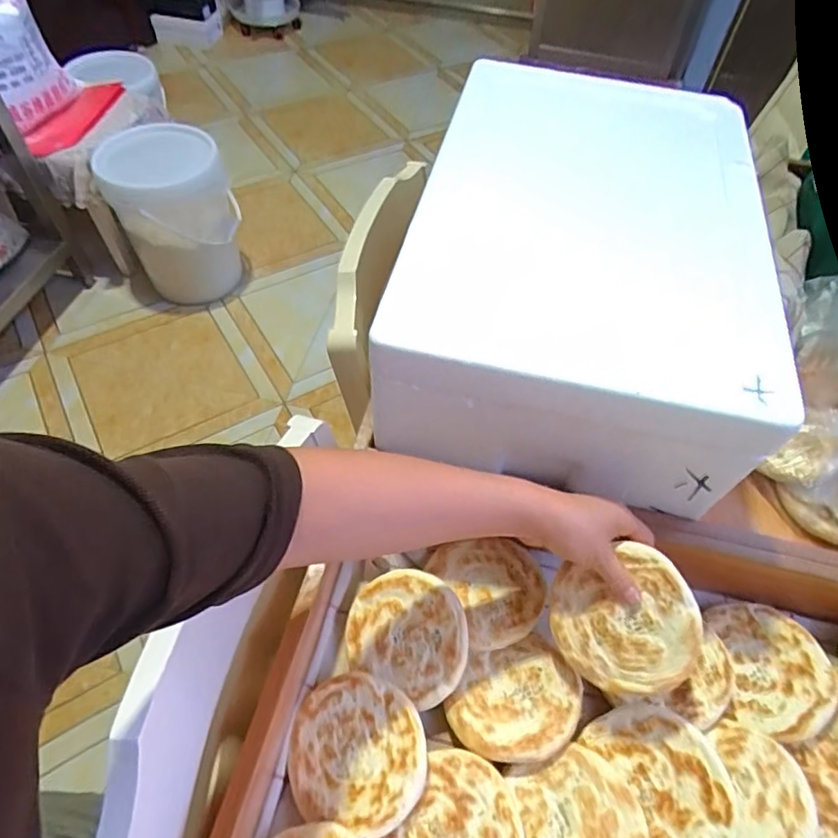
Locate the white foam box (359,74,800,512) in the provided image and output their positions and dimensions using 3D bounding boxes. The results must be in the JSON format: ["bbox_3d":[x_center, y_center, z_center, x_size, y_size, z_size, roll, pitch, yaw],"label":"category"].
[{"bbox_3d":[0.176,-0.187,0.630,0.331,0.169,0.515,12,55,5],"label":"white foam box"}]

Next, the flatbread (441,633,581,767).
[{"bbox_3d":[0.086,0.250,0.494,0.117,0.016,0.093,-11,56,-11],"label":"flatbread"}]

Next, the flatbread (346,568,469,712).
[{"bbox_3d":[-0.011,0.196,0.520,0.123,0.012,0.105,17,75,27],"label":"flatbread"}]

